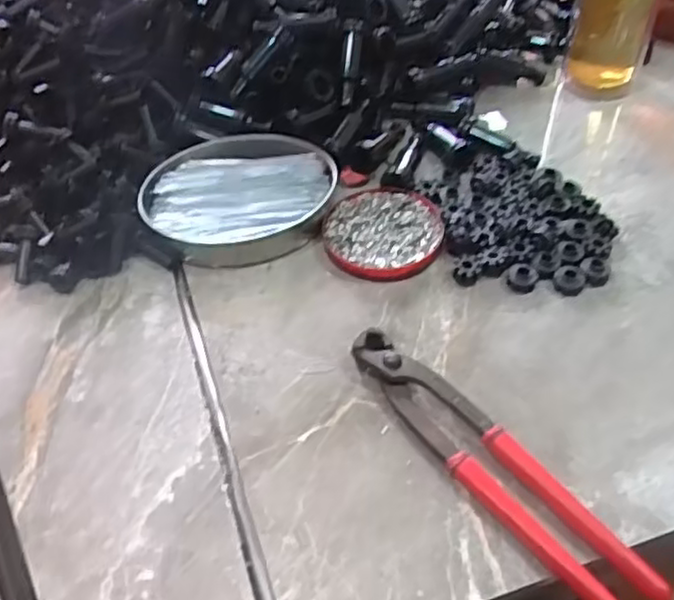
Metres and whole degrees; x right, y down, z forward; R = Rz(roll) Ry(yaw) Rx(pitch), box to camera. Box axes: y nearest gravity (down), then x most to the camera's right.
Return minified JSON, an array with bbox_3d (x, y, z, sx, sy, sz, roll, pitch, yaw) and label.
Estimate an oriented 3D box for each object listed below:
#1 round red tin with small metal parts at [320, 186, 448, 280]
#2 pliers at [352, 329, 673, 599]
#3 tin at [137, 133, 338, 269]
[{"bbox_3d":[0.032,-0.046,0.503,0.080,0.008,0.080,-1,49,1],"label":"round red tin with small metal parts"},{"bbox_3d":[0.080,0.086,0.388,0.034,0.016,0.201,-31,54,-22],"label":"pliers"},{"bbox_3d":[-0.069,-0.075,0.525,0.135,0.029,0.104,-10,49,-7],"label":"tin"}]

